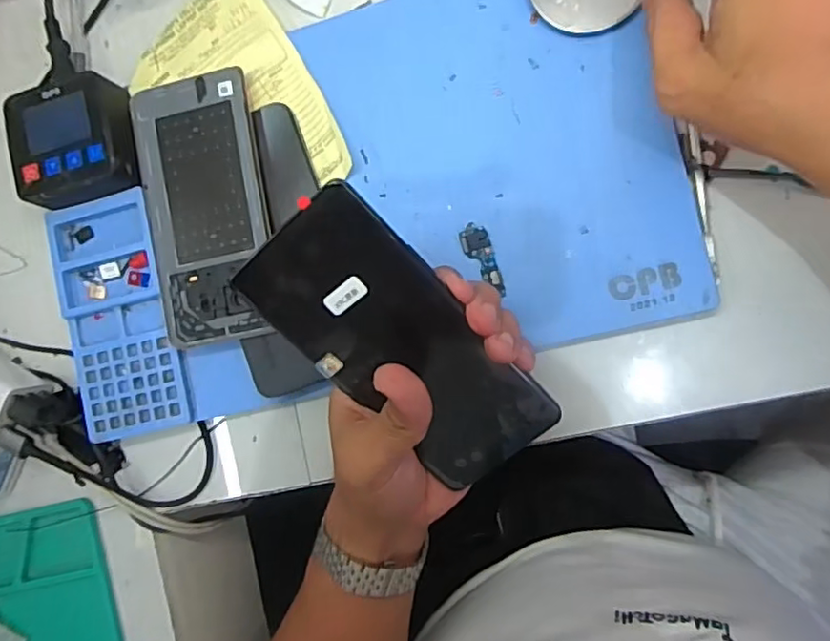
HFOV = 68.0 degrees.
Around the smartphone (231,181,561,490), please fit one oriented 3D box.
[{"bbox_3d":[-0.004,0.014,0.297,0.071,0.008,0.159,-41,106,16],"label":"smartphone"}]

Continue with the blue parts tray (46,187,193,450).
[{"bbox_3d":[-0.186,-0.003,0.386,0.068,0.009,0.147,-12,87,9],"label":"blue parts tray"}]

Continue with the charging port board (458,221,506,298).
[{"bbox_3d":[0.039,-0.035,0.349,0.015,0.004,0.043,-25,85,8],"label":"charging port board"}]

